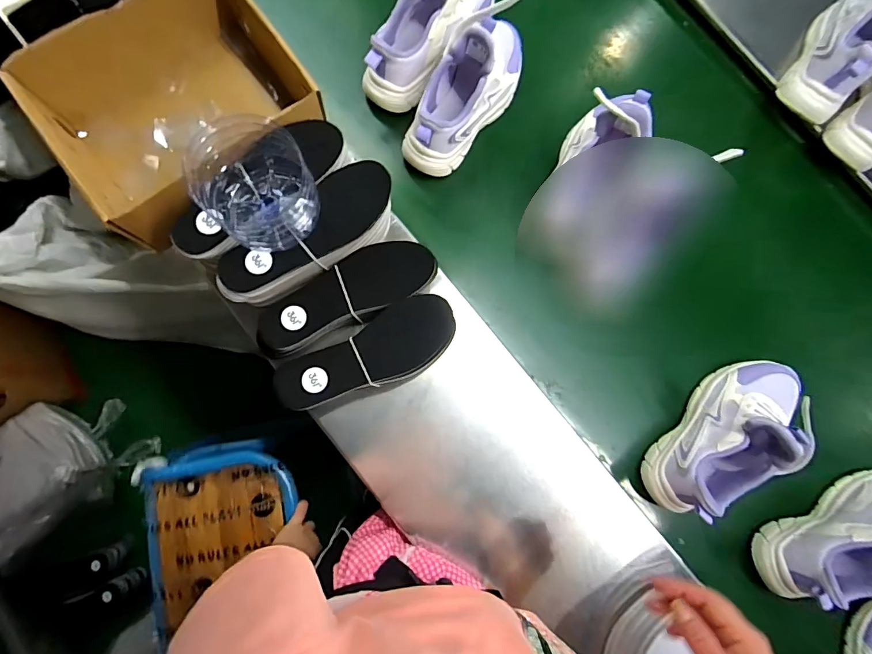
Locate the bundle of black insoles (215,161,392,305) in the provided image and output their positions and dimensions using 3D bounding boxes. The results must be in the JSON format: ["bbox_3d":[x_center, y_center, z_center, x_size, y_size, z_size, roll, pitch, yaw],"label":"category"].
[{"bbox_3d":[-0.143,-0.106,0.483,0.210,0.042,0.082,-30,85,-7],"label":"bundle of black insoles"}]

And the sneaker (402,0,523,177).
[{"bbox_3d":[0.050,-0.319,0.559,0.085,0.119,0.237,32,82,1],"label":"sneaker"}]

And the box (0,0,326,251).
[{"bbox_3d":[-0.305,-0.262,0.524,0.264,0.107,0.232,-37,86,-8],"label":"box"}]

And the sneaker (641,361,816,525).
[{"bbox_3d":[0.363,0.128,0.511,0.081,0.128,0.236,45,82,3],"label":"sneaker"}]

